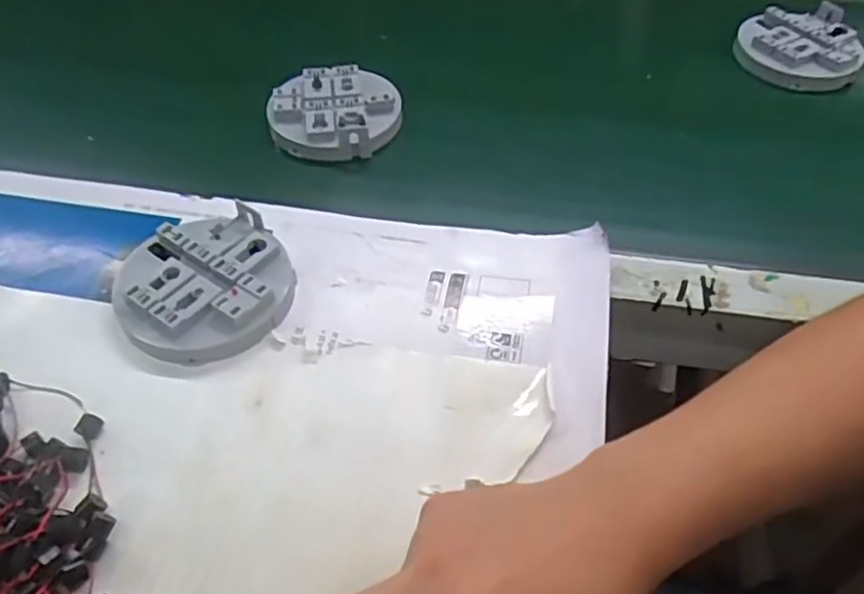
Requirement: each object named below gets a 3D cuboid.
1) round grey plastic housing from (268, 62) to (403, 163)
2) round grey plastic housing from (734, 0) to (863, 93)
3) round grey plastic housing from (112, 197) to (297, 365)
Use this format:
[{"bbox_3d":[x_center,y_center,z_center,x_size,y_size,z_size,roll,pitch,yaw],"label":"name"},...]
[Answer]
[{"bbox_3d":[-0.076,-0.143,0.560,0.094,0.032,0.090,1,49,-1],"label":"round grey plastic housing"},{"bbox_3d":[0.321,-0.217,0.622,0.096,0.029,0.093,0,50,0],"label":"round grey plastic housing"},{"bbox_3d":[-0.136,-0.008,0.431,0.100,0.024,0.098,1,49,-1],"label":"round grey plastic housing"}]

